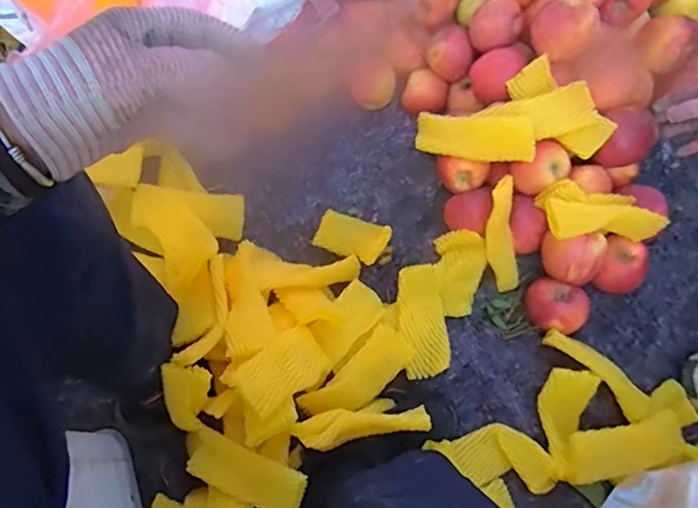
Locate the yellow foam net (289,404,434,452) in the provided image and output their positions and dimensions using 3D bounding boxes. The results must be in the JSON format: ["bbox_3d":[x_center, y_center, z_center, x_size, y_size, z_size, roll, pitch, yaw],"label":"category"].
[{"bbox_3d":[0.016,0.217,0.690,0.167,0.024,0.042,-8,70,-5],"label":"yellow foam net"}]

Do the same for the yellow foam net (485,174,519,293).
[{"bbox_3d":[0.222,-0.026,0.798,0.044,0.017,0.169,-9,108,-5],"label":"yellow foam net"}]

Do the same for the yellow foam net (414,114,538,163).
[{"bbox_3d":[0.181,-0.171,0.795,0.169,0.016,0.071,4,105,26],"label":"yellow foam net"}]

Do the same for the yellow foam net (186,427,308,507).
[{"bbox_3d":[-0.131,0.278,0.685,0.176,0.024,0.060,10,67,32],"label":"yellow foam net"}]

